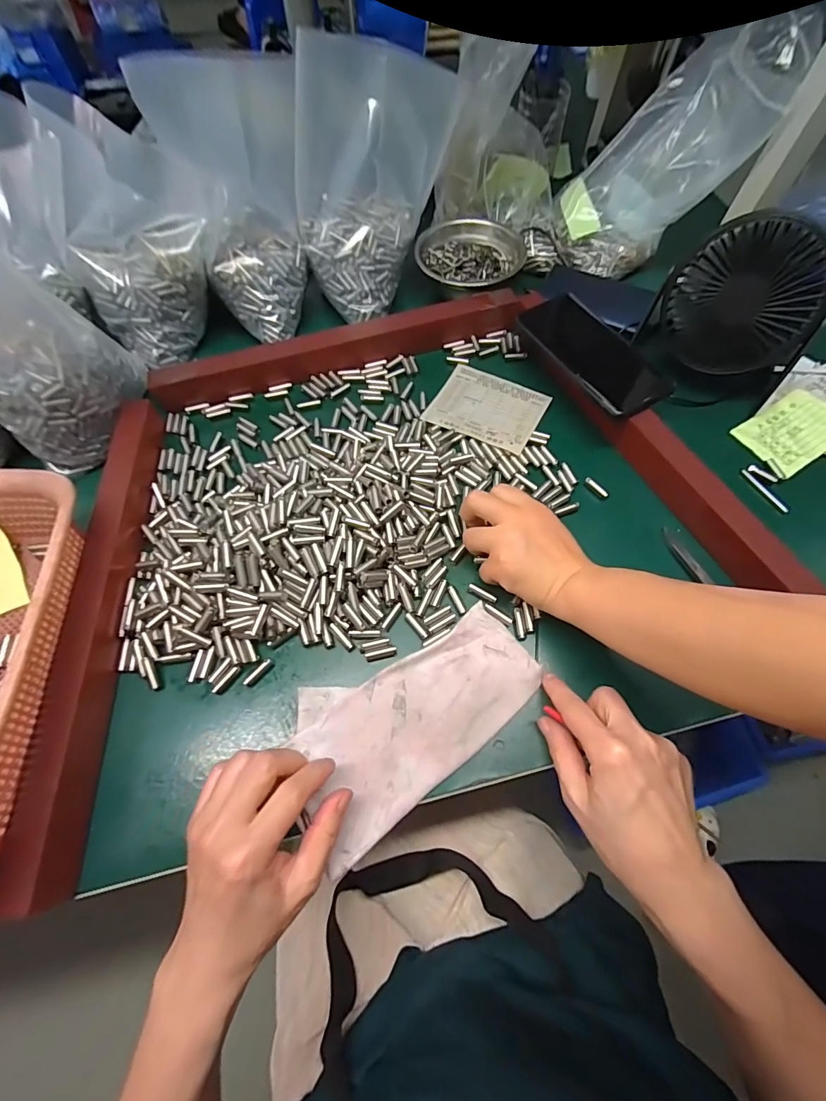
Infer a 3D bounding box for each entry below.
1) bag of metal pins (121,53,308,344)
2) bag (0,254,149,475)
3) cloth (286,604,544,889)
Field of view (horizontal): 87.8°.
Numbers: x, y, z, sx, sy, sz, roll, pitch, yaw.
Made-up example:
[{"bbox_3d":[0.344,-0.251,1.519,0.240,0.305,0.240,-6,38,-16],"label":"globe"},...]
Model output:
[{"bbox_3d":[-0.158,-0.329,0.433,0.125,0.201,0.094,-21,65,-8],"label":"bag of metal pins"},{"bbox_3d":[-0.339,-0.186,0.367,0.105,0.189,0.125,35,70,17],"label":"bag"},{"bbox_3d":[-0.001,0.114,0.317,0.184,0.007,0.104,-36,68,-15],"label":"cloth"}]

